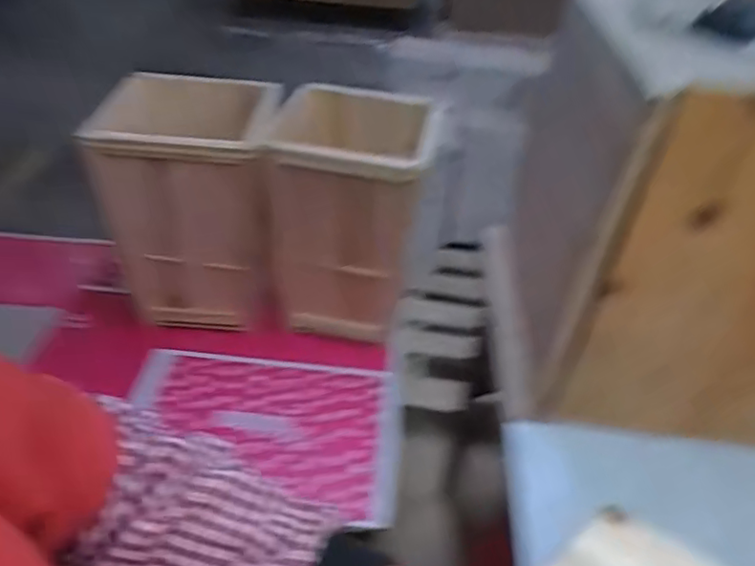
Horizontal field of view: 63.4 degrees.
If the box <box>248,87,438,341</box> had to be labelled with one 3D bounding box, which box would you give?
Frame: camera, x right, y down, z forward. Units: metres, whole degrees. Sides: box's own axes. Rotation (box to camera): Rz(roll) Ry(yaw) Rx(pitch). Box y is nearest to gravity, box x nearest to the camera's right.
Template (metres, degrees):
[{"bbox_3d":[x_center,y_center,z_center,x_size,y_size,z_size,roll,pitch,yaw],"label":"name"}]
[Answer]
[{"bbox_3d":[-0.046,-0.106,1.069,0.249,0.388,0.275,4,37,4],"label":"box"}]

